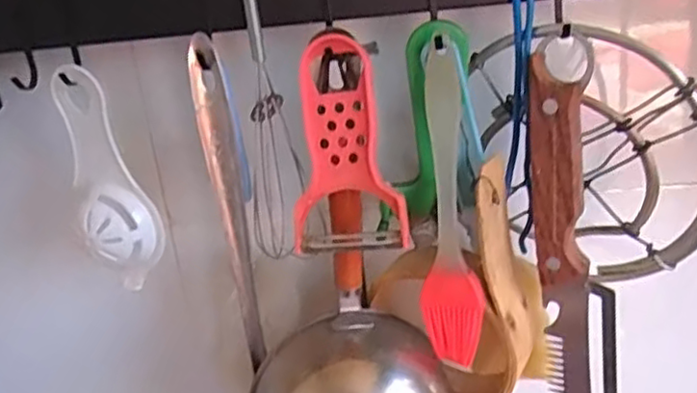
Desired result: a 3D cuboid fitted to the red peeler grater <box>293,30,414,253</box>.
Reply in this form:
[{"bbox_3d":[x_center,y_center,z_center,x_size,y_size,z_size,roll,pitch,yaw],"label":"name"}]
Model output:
[{"bbox_3d":[-0.002,-0.023,0.309,0.053,0.095,0.030,-5,21,3],"label":"red peeler grater"}]

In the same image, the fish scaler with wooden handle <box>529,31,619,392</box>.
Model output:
[{"bbox_3d":[0.114,0.023,0.335,0.042,0.193,0.023,2,23,22],"label":"fish scaler with wooden handle"}]

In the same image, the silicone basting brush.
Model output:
[{"bbox_3d":[0.048,0.007,0.324,0.029,0.156,0.026,-3,21,8],"label":"silicone basting brush"}]

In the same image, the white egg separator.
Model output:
[{"bbox_3d":[-0.122,-0.007,0.344,0.036,0.116,0.032,-14,22,-20],"label":"white egg separator"}]

